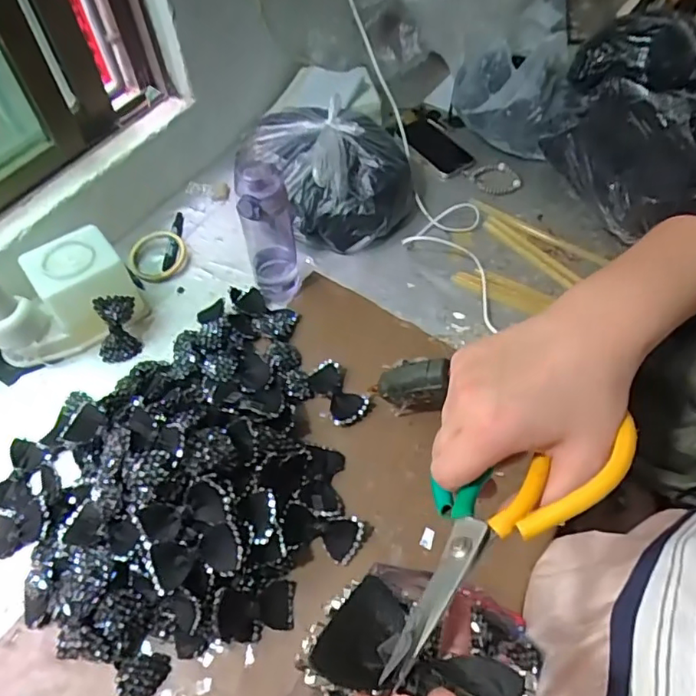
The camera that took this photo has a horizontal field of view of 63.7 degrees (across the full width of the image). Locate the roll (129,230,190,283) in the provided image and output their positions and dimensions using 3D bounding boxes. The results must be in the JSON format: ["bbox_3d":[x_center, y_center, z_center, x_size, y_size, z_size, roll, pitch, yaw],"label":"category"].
[{"bbox_3d":[-0.306,-0.152,0.906,0.093,0.018,0.099,-1,56,1],"label":"roll"}]

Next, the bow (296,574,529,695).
[{"bbox_3d":[0.029,0.132,0.239,0.092,0.022,0.048,15,57,17],"label":"bow"}]

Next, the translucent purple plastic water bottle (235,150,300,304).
[{"bbox_3d":[-0.111,-0.160,0.797,0.066,0.224,0.072,-11,56,-5],"label":"translucent purple plastic water bottle"}]

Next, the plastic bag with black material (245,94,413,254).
[{"bbox_3d":[-0.037,-0.283,0.923,0.282,0.142,0.212,3,56,4],"label":"plastic bag with black material"}]

